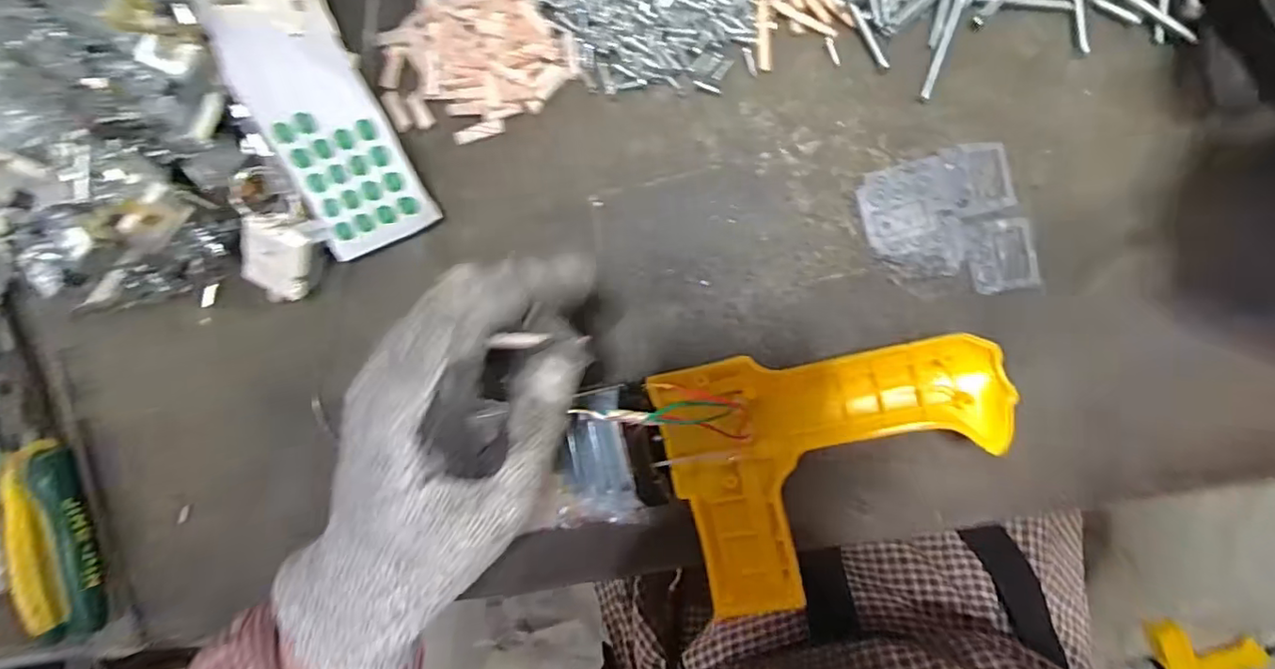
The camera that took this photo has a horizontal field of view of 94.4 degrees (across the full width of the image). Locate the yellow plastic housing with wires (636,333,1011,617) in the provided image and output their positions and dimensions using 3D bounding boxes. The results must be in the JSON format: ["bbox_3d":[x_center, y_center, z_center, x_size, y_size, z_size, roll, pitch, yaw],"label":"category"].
[{"bbox_3d":[0.092,0.062,0.278,0.147,0.038,0.118,-14,91,8],"label":"yellow plastic housing with wires"}]

